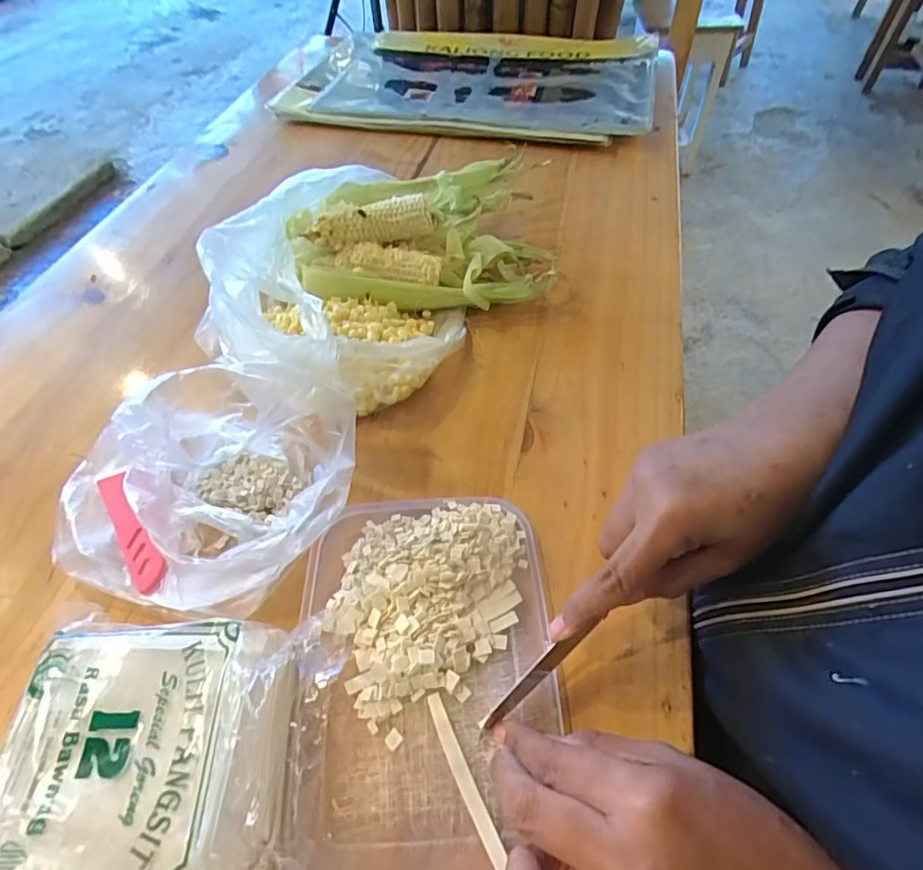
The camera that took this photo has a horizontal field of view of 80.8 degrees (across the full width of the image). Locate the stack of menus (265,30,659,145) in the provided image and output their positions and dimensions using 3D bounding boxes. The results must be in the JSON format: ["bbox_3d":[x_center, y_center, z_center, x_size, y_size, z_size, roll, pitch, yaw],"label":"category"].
[{"bbox_3d":[0.014,-0.509,0.767,0.495,0.040,0.348,11,54,9],"label":"stack of menus"}]

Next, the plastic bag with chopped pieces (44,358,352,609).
[{"bbox_3d":[-0.159,0.024,0.317,0.175,0.086,0.132,10,53,8],"label":"plastic bag with chopped pieces"}]

